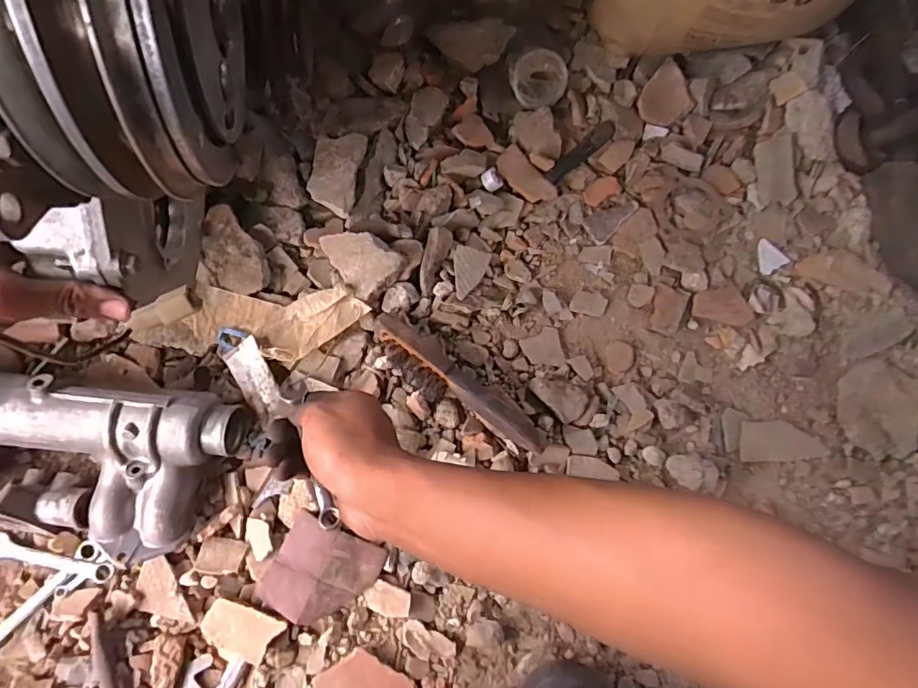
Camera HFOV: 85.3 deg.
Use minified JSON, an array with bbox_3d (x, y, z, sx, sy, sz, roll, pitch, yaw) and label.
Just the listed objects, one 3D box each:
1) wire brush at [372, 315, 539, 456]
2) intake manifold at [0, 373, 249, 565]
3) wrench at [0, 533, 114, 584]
[{"bbox_3d":[-0.006,0.046,0.564,0.226,0.047,0.056,41,78,8],"label":"wire brush"},{"bbox_3d":[-0.402,0.124,0.514,0.350,0.080,0.163,5,76,-1],"label":"intake manifold"},{"bbox_3d":[-0.437,0.229,0.533,0.139,0.005,0.027,12,76,1],"label":"wrench"}]

